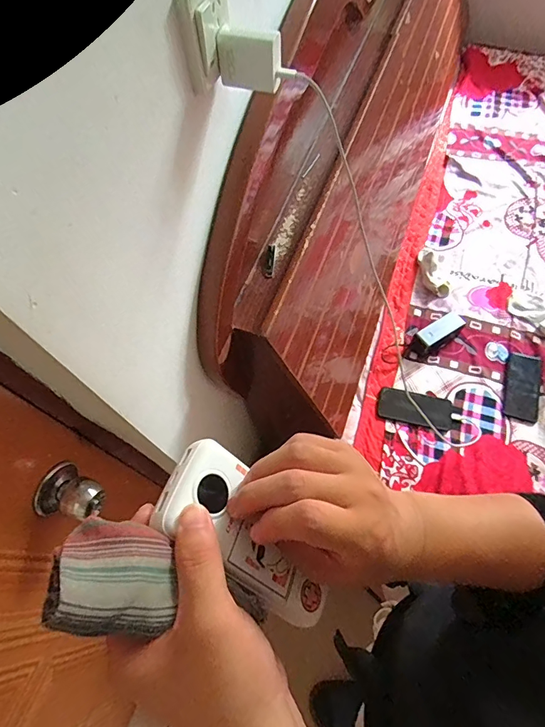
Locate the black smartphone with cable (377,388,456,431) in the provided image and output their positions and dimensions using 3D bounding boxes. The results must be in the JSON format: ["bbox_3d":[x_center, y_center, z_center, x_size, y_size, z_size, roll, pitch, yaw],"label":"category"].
[{"bbox_3d":[0.331,0.103,0.962,0.171,0.018,0.074,10,65,8],"label":"black smartphone with cable"}]

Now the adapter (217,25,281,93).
[{"bbox_3d":[-0.024,-0.320,0.442,0.063,0.053,0.021,4,63,7],"label":"adapter"}]

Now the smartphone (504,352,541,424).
[{"bbox_3d":[0.594,0.053,0.995,0.075,0.008,0.173,14,65,9],"label":"smartphone"}]

